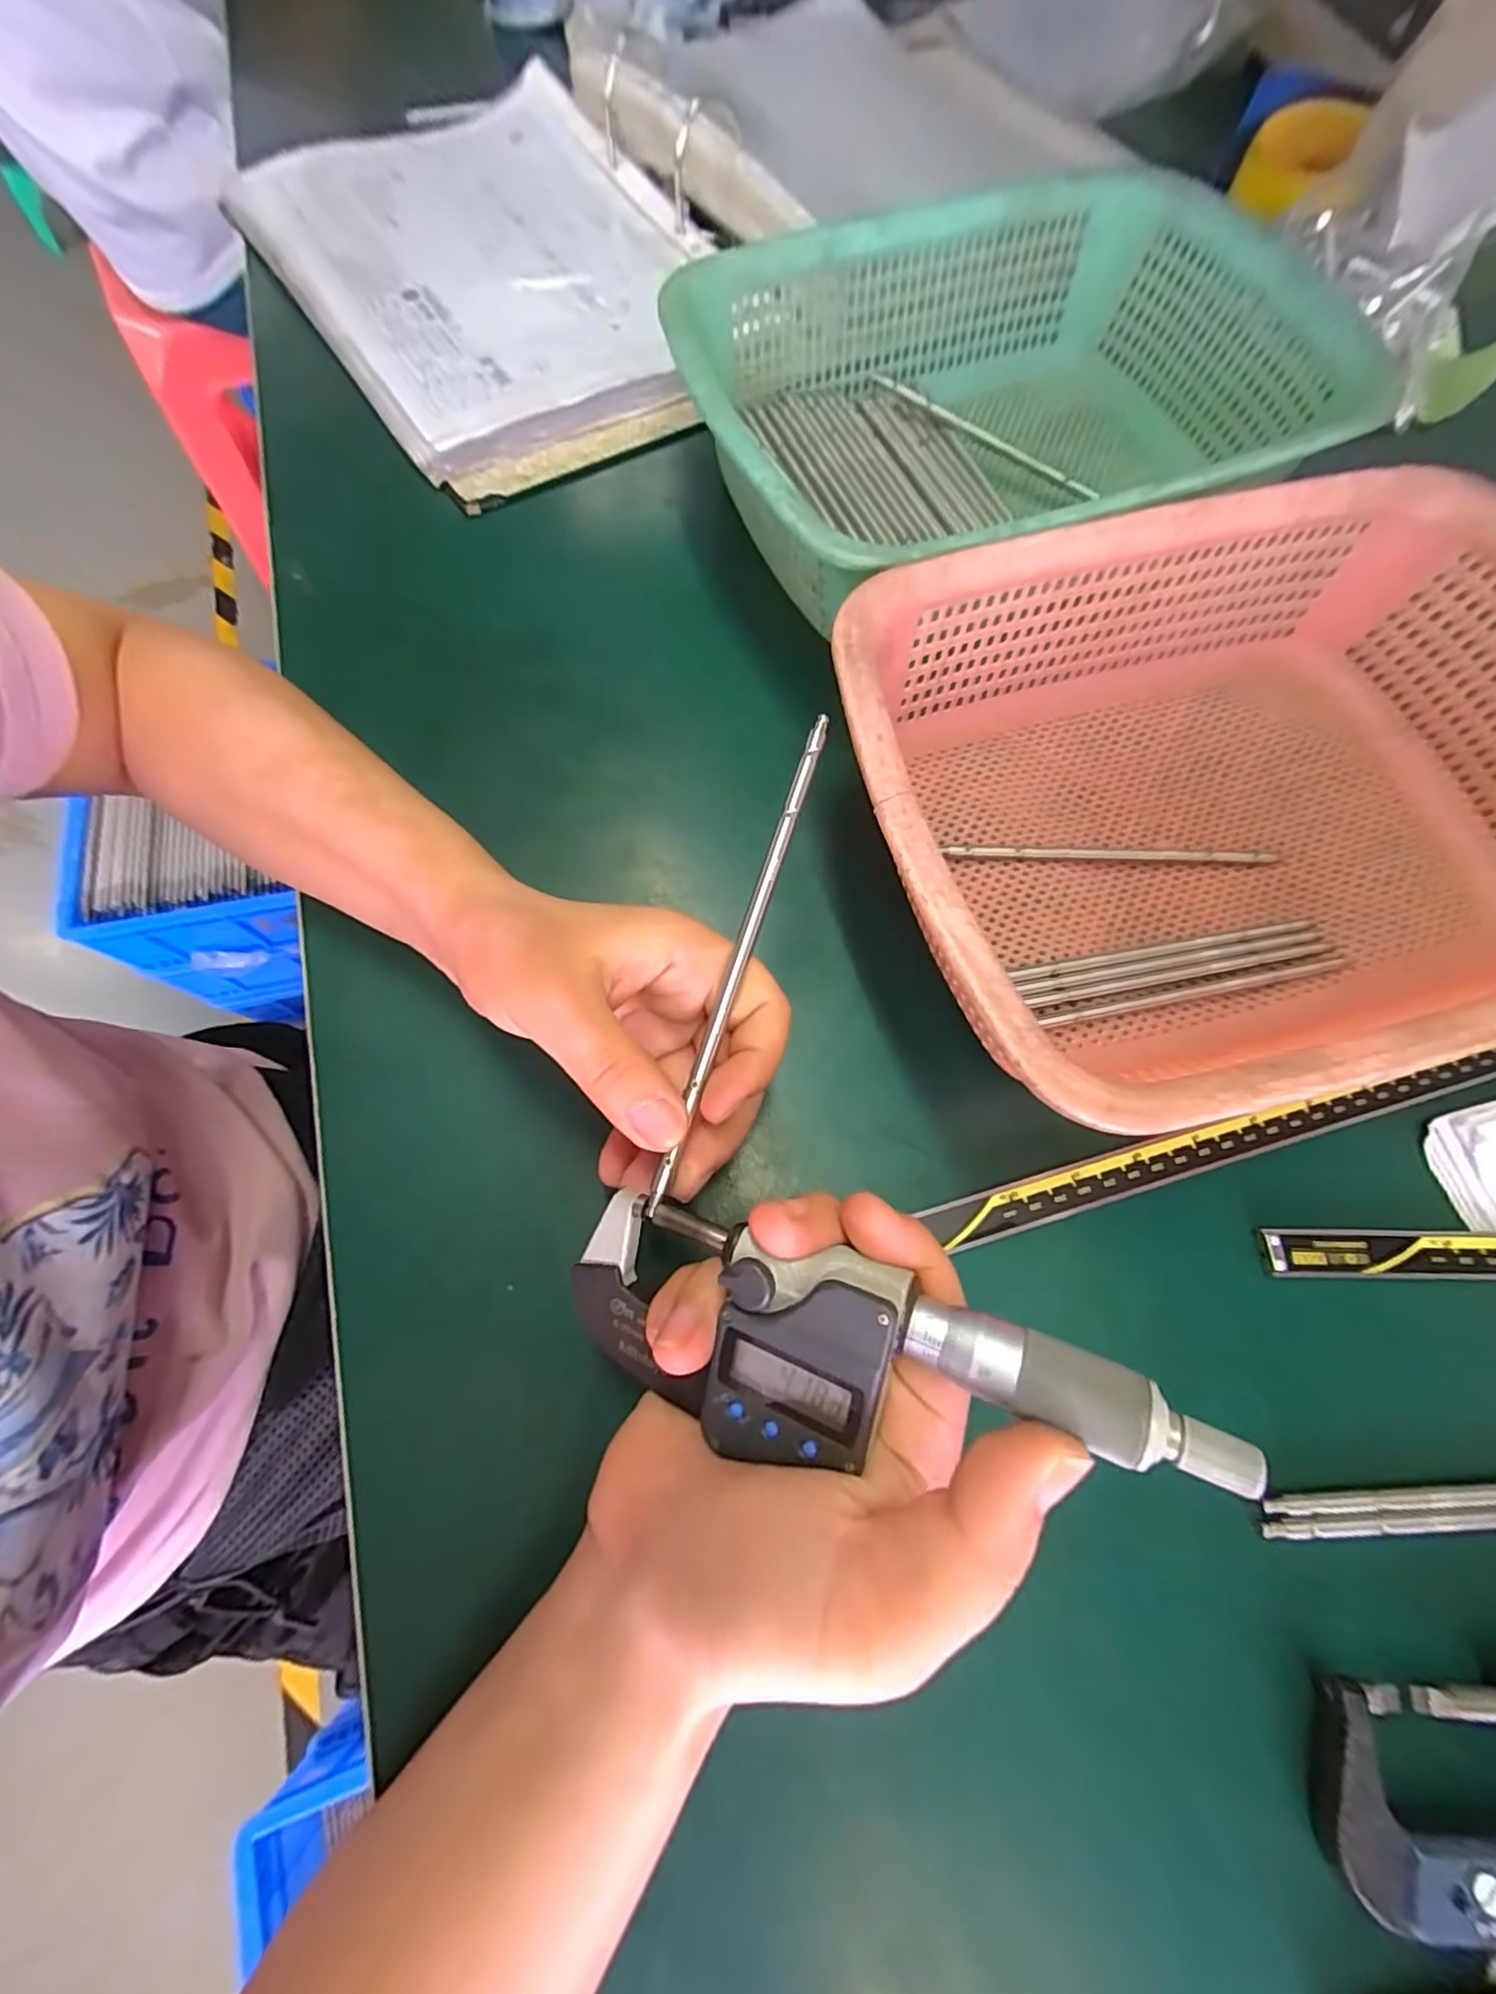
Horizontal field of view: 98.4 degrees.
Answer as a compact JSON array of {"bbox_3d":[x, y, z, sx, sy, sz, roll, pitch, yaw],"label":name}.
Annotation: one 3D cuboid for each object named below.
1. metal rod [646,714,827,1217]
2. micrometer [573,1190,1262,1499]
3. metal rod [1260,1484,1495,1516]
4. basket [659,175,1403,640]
[{"bbox_3d":[-0.001,-0.015,0.195,0.004,0.008,0.162,18,79,5],"label":"metal rod"},{"bbox_3d":[0.022,0.085,0.154,0.156,0.028,0.050,0,67,24],"label":"micrometer"},{"bbox_3d":[0.244,0.160,0.207,0.155,0.004,0.006,-2,70,-2],"label":"metal rod"},{"bbox_3d":[0.124,-0.284,0.326,0.299,0.082,0.228,-16,71,-7],"label":"basket"}]

